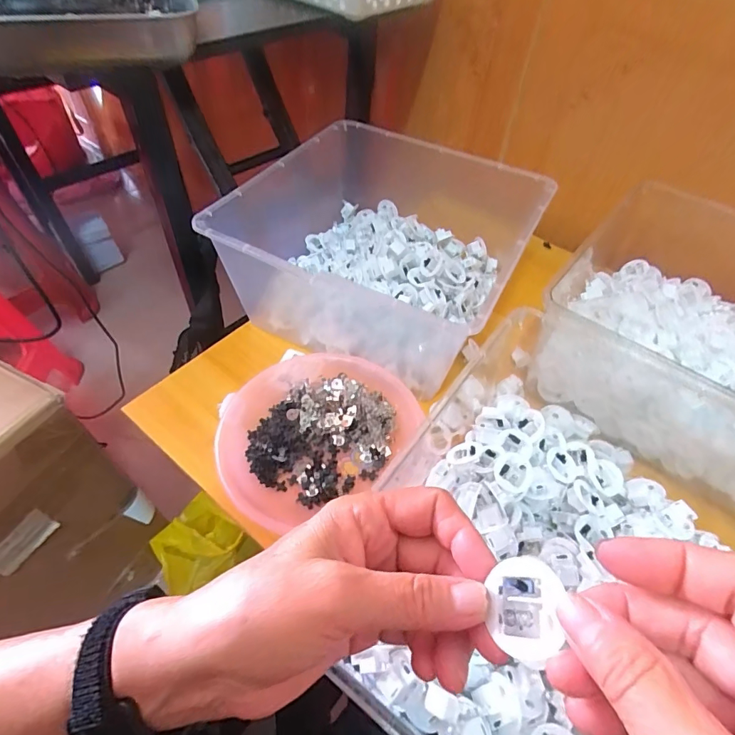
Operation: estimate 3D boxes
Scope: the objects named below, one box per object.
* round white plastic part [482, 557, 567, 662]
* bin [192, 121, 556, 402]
[{"bbox_3d":[0.061,0.090,0.166,0.027,0.008,0.032,-21,49,31],"label":"round white plastic part"},{"bbox_3d":[0.025,-0.156,0.545,0.314,0.138,0.348,24,54,16],"label":"bin"}]

